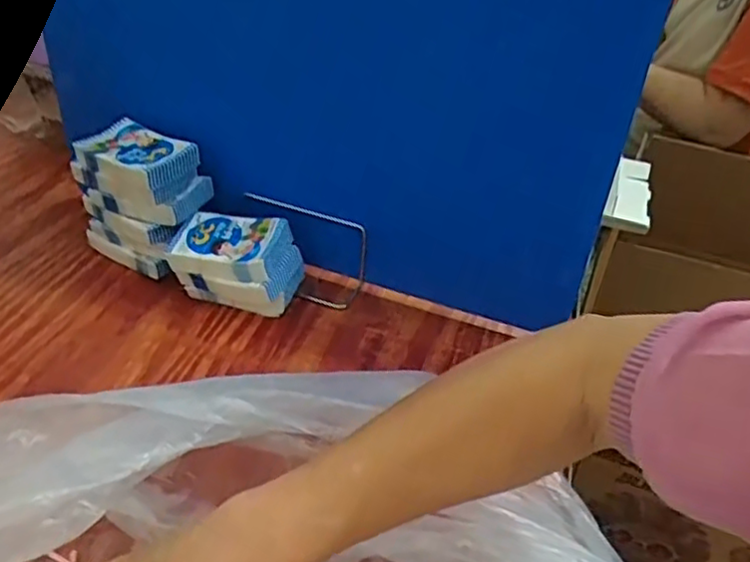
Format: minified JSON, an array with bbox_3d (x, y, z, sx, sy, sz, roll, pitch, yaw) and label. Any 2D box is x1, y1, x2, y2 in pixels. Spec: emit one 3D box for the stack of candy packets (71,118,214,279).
[{"bbox_3d":[-0.242,-0.082,0.698,0.123,0.139,0.080,23,40,22],"label":"stack of candy packets"}]

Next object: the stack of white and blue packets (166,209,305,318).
[{"bbox_3d":[-0.141,-0.017,0.668,0.127,0.079,0.073,13,37,10],"label":"stack of white and blue packets"}]

